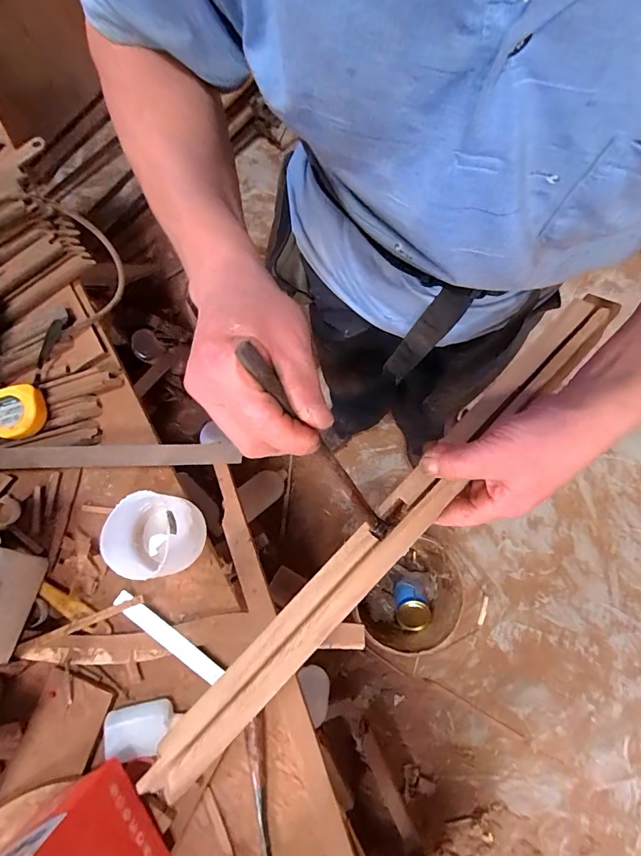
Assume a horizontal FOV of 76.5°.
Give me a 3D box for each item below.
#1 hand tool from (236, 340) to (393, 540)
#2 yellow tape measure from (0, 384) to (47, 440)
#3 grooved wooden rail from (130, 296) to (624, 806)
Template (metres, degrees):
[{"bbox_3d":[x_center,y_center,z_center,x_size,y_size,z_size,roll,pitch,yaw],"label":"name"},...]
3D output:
[{"bbox_3d":[0.004,0.018,0.258,0.012,0.177,0.015,-41,37,-8],"label":"hand tool"},{"bbox_3d":[-0.401,-0.020,0.530,0.069,0.029,0.067,-4,76,-1],"label":"yellow tape measure"},{"bbox_3d":[0.053,0.078,0.304,0.033,0.019,0.475,44,86,10],"label":"grooved wooden rail"}]

